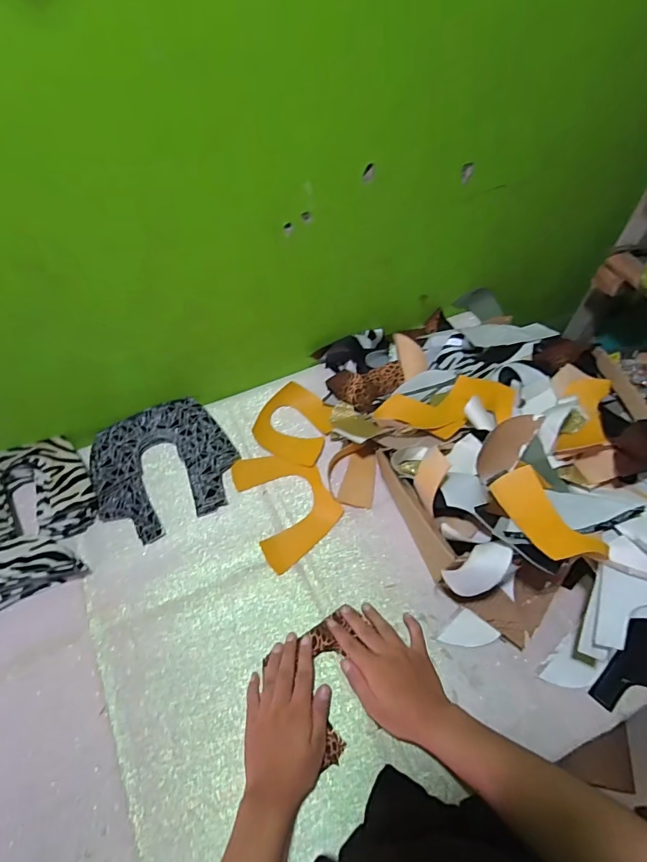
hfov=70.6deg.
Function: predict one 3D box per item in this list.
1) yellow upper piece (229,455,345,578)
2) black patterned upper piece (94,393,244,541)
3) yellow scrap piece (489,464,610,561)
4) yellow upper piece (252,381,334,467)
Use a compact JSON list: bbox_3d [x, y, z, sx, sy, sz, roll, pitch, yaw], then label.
[{"bbox_3d":[-0.052,0.094,0.635,0.116,0.009,0.168,-26,62,-15],"label":"yellow upper piece"},{"bbox_3d":[-0.227,0.050,0.652,0.188,0.030,0.182,-27,63,-16],"label":"black patterned upper piece"},{"bbox_3d":[0.231,0.087,0.484,0.051,0.027,0.122,-18,41,-11],"label":"yellow scrap piece"},{"bbox_3d":[-0.043,-0.012,0.700,0.109,0.017,0.116,20,61,11],"label":"yellow upper piece"}]

